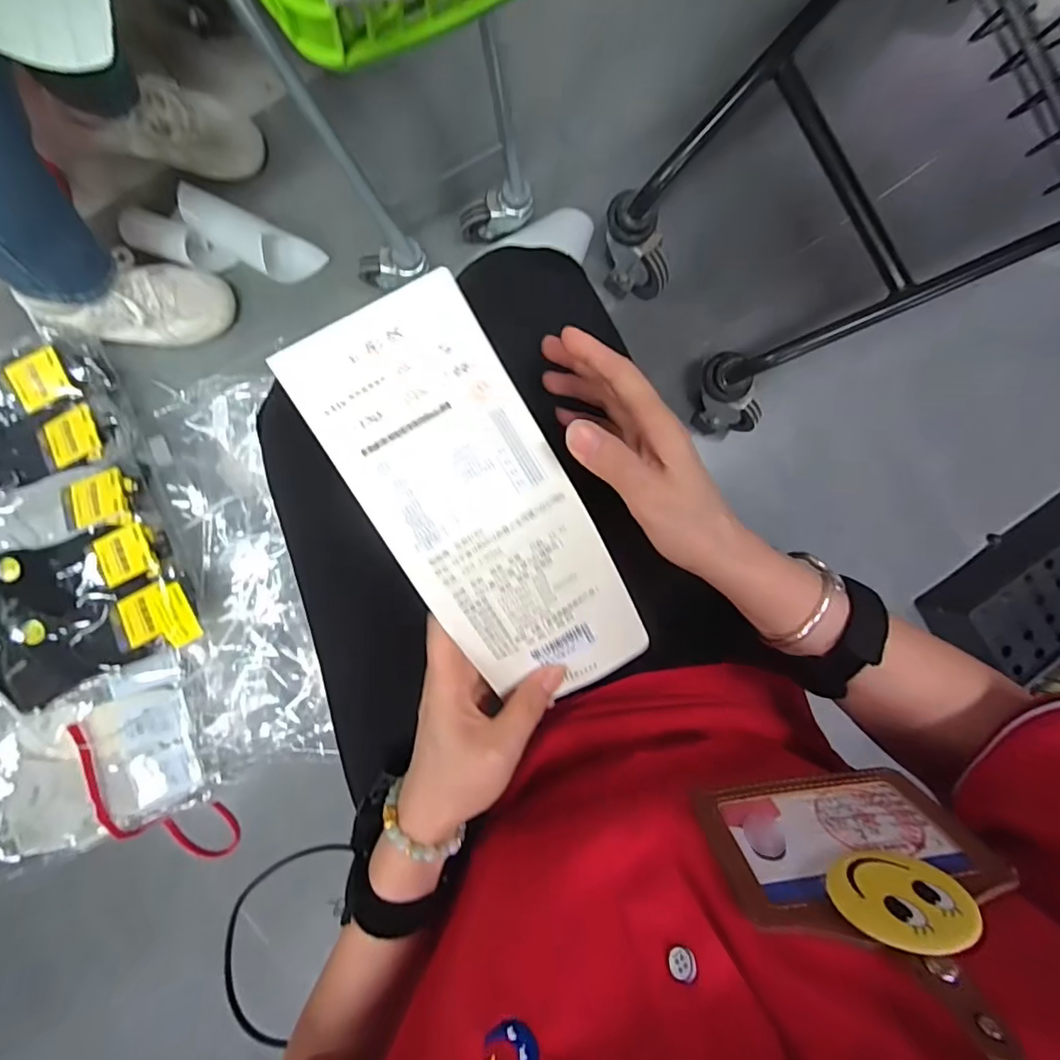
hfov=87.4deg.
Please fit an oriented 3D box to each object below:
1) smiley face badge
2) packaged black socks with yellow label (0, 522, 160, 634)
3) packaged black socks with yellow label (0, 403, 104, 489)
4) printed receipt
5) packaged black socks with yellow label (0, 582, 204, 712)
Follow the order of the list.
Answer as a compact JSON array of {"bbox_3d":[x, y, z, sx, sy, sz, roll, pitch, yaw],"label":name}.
[{"bbox_3d":[0.126,0.125,0.188,0.040,0.037,0.008,-5,93,-6],"label":"smiley face badge"},{"bbox_3d":[-0.554,0.056,0.664,0.217,0.045,0.088,-17,94,-5],"label":"packaged black socks with yellow label"},{"bbox_3d":[-0.648,-0.095,0.693,0.229,0.057,0.093,-18,94,-5],"label":"packaged black socks with yellow label"},{"bbox_3d":[-0.021,-0.005,0.272,0.090,0.022,0.217,-34,105,-4],"label":"printed receipt"},{"bbox_3d":[-0.510,0.123,0.658,0.226,0.056,0.106,-20,94,-5],"label":"packaged black socks with yellow label"}]

